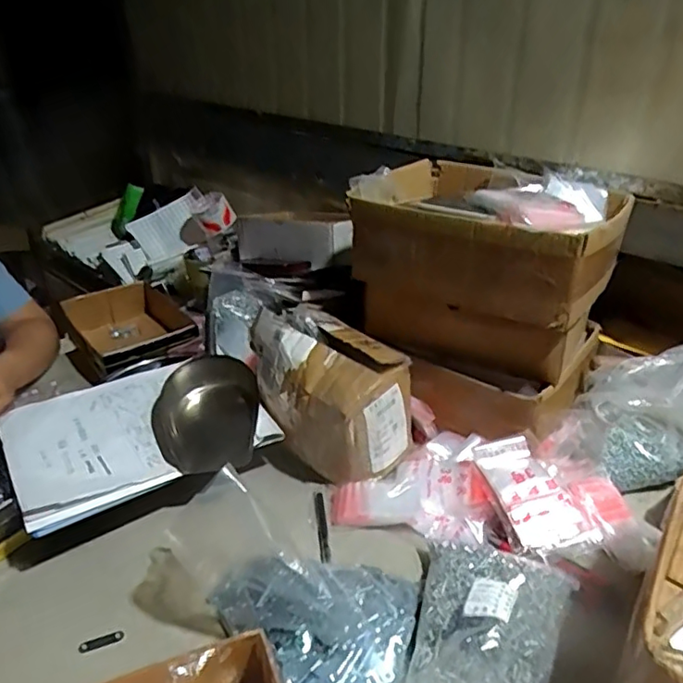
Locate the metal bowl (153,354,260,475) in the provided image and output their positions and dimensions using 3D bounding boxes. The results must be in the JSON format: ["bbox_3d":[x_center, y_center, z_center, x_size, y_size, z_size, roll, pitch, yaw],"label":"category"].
[{"bbox_3d":[-0.175,0.097,0.757,0.141,0.074,0.157,-8,31,-12],"label":"metal bowl"}]

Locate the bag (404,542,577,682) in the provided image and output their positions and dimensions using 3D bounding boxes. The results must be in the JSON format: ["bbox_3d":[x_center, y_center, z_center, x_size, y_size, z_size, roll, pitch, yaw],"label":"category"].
[{"bbox_3d":[0.136,0.290,0.554,0.143,0.085,0.219,11,32,20],"label":"bag"}]

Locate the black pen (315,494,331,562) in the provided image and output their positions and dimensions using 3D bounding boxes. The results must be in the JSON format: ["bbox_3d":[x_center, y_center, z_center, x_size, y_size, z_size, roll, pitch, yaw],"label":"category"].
[{"bbox_3d":[-0.024,0.229,0.724,0.012,0.005,0.112,-4,30,-5],"label":"black pen"}]

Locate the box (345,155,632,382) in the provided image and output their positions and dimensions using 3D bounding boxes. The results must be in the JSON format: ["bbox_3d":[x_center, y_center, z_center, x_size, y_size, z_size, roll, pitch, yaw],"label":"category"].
[{"bbox_3d":[0.210,-0.113,0.842,0.326,0.224,0.250,19,36,31],"label":"box"}]

